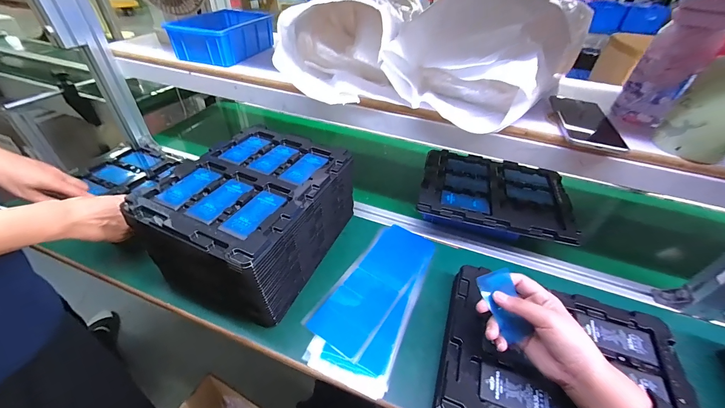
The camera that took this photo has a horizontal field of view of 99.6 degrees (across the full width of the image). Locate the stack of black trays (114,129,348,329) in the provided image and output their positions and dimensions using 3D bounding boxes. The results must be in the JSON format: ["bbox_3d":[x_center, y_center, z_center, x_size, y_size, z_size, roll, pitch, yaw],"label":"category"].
[{"bbox_3d":[-0.170,0.016,0.516,0.213,0.154,0.269,18,43,16],"label":"stack of black trays"}]

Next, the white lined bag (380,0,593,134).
[{"bbox_3d":[0.208,-0.245,0.500,0.201,0.157,0.298,32,48,28],"label":"white lined bag"}]

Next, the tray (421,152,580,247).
[{"bbox_3d":[0.254,-0.002,0.619,0.274,0.080,0.212,12,42,9],"label":"tray"}]

